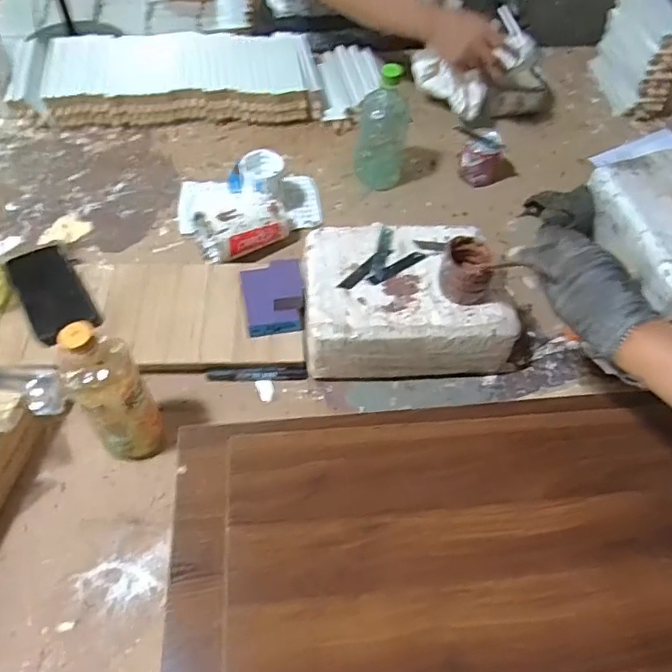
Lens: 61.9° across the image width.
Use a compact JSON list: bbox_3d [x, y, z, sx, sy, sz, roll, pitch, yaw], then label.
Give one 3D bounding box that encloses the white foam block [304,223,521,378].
[{"bbox_3d":[0.093,-0.057,0.751,0.270,0.072,0.201,0,55,-4],"label":"white foam block"}]

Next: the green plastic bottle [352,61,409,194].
[{"bbox_3d":[0.077,-0.335,0.912,0.082,0.211,0.068,5,55,0],"label":"green plastic bottle"}]

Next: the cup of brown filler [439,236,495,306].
[{"bbox_3d":[0.164,-0.079,0.694,0.066,0.062,0.067,2,55,-2],"label":"cup of brown filler"}]

